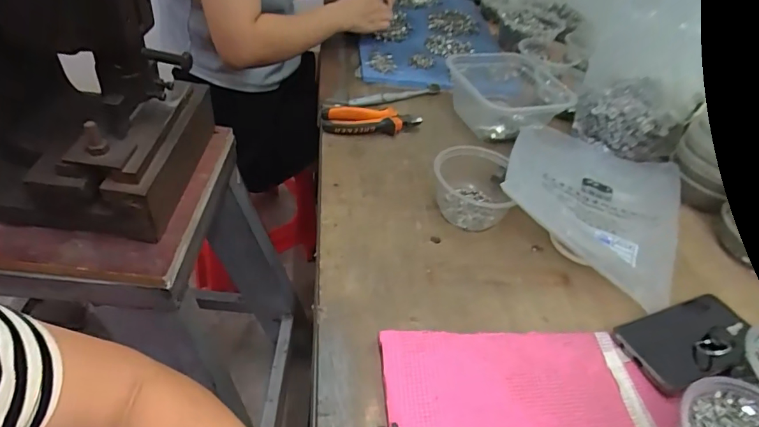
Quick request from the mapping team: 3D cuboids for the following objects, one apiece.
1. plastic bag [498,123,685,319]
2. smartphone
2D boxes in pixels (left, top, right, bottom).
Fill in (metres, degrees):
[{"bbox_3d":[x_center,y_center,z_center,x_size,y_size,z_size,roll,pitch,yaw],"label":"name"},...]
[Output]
[{"bbox_3d":[0.280,-0.043,0.588,0.223,0.081,0.269,25,44,15],"label":"plastic bag"},{"bbox_3d":[0.318,0.127,0.461,0.147,0.013,0.076,-9,47,-21],"label":"smartphone"}]

